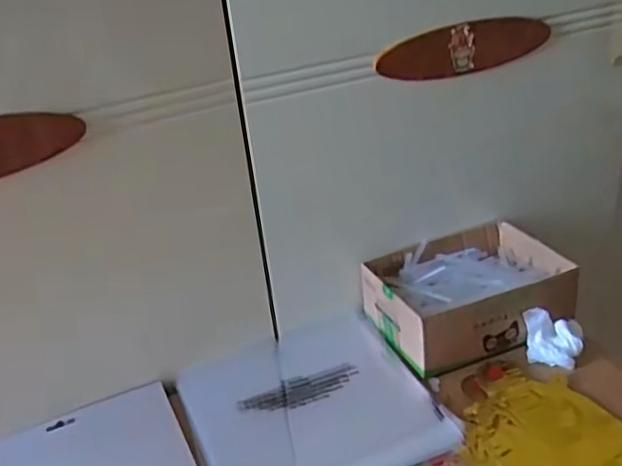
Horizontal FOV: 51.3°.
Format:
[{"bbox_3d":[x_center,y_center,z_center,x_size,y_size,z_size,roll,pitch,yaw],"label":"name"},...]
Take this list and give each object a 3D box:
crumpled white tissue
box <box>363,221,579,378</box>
[{"bbox_3d":[0.233,0.096,0.621,0.053,0.034,0.052,2,30,14],"label":"crumpled white tissue"},{"bbox_3d":[0.162,0.060,0.671,0.192,0.061,0.142,-13,30,-14],"label":"box"}]

